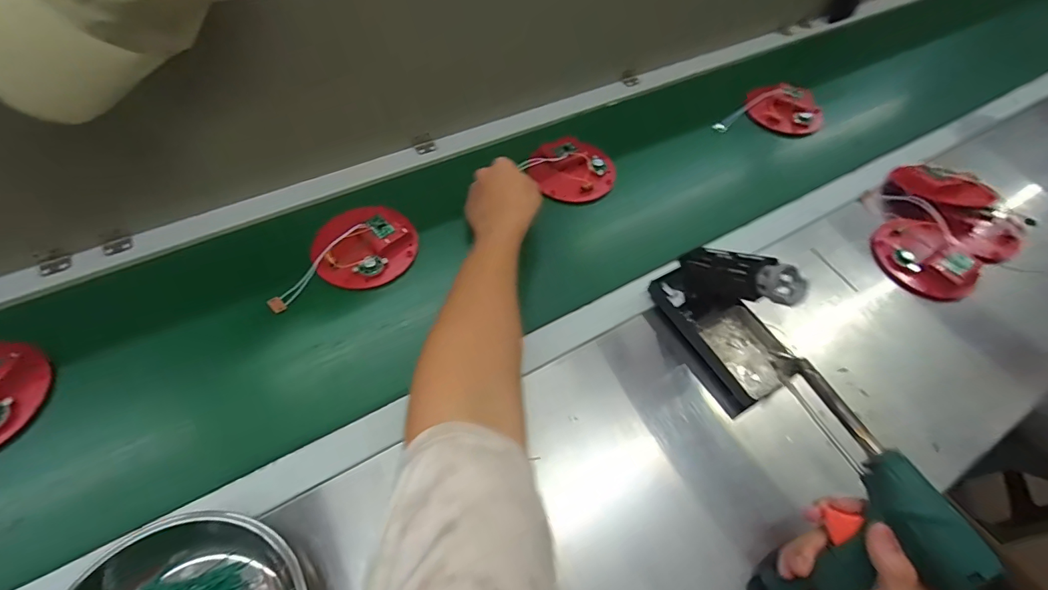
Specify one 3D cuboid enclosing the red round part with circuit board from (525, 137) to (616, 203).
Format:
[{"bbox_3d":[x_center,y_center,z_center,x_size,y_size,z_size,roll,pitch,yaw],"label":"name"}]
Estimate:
[{"bbox_3d":[0.070,-0.182,0.627,0.117,0.033,0.112,2,57,-3],"label":"red round part with circuit board"}]

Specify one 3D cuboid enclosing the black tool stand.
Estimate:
[{"bbox_3d":[0.219,0.015,0.448,0.083,0.122,0.163,-22,61,-17],"label":"black tool stand"}]

